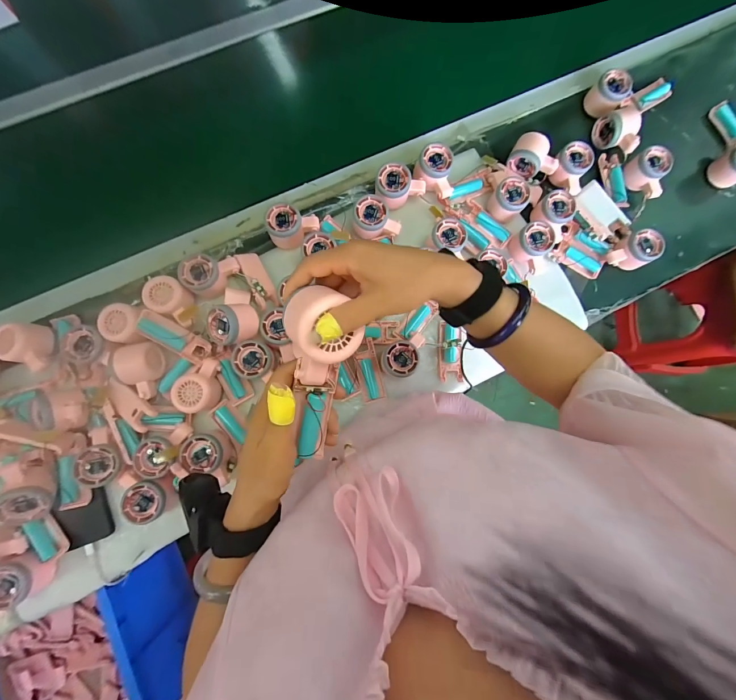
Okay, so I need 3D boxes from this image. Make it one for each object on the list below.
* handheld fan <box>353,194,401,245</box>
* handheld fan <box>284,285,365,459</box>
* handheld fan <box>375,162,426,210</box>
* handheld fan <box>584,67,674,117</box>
[{"bbox_3d":[0.016,-0.219,0.572,0.078,0.058,0.057,16,82,-2],"label":"handheld fan"},{"bbox_3d":[-0.041,0.025,0.299,0.063,0.051,0.156,4,119,-3],"label":"handheld fan"},{"bbox_3d":[0.053,-0.278,0.575,0.088,0.056,0.058,-5,83,-4],"label":"handheld fan"},{"bbox_3d":[0.507,-0.489,0.634,0.175,0.046,0.064,-8,84,-5],"label":"handheld fan"}]

